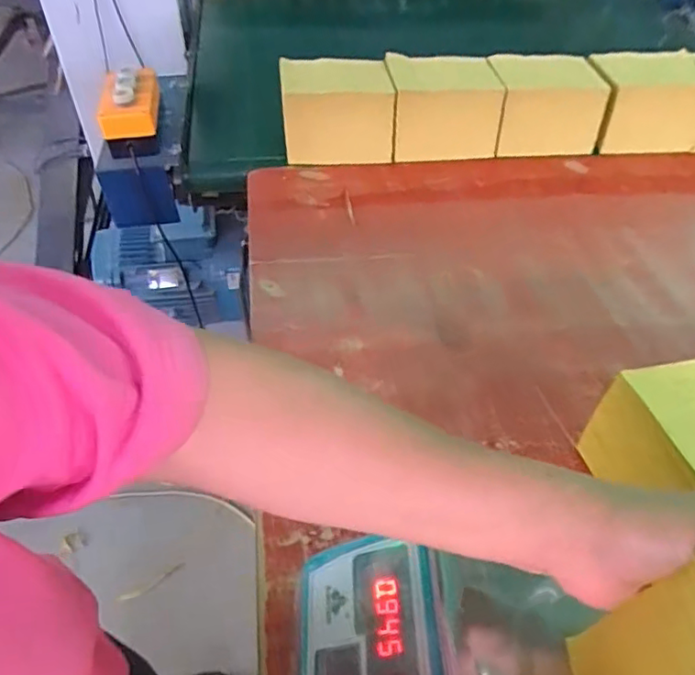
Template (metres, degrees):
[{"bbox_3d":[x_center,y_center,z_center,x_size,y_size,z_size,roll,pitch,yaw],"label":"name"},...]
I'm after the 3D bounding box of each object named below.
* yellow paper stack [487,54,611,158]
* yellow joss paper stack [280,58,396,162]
[{"bbox_3d":[0.316,-0.374,0.946,0.176,0.118,0.131,0,46,-5],"label":"yellow paper stack"},{"bbox_3d":[-0.018,-0.353,0.912,0.172,0.124,0.114,-3,46,-8],"label":"yellow joss paper stack"}]

